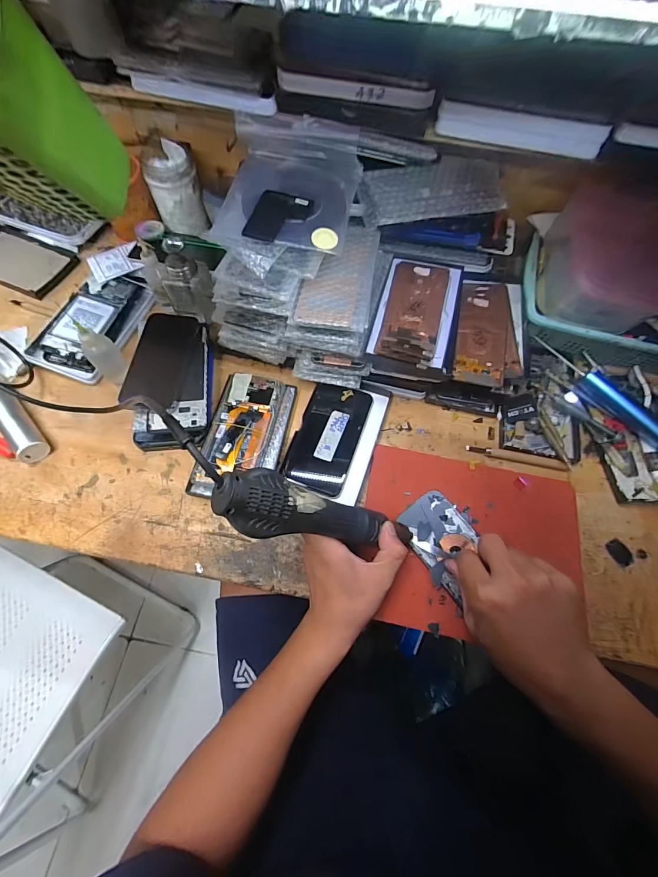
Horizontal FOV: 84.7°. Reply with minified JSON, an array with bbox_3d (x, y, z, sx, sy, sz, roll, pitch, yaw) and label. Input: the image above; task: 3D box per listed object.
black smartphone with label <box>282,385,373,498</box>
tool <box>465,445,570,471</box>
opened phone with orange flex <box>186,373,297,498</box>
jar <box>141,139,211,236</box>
[{"bbox_3d":[-0.001,-0.006,0.469,0.080,0.014,0.153,18,66,6],"label":"black smartphone with label"},{"bbox_3d":[0.240,0.023,0.464,0.119,0.010,0.011,12,65,18],"label":"tool"},{"bbox_3d":[-0.106,-0.004,0.463,0.094,0.016,0.173,12,66,4],"label":"opened phone with orange flex"},{"bbox_3d":[-0.236,-0.384,0.561,0.076,0.100,0.085,-20,68,-10],"label":"jar"}]

